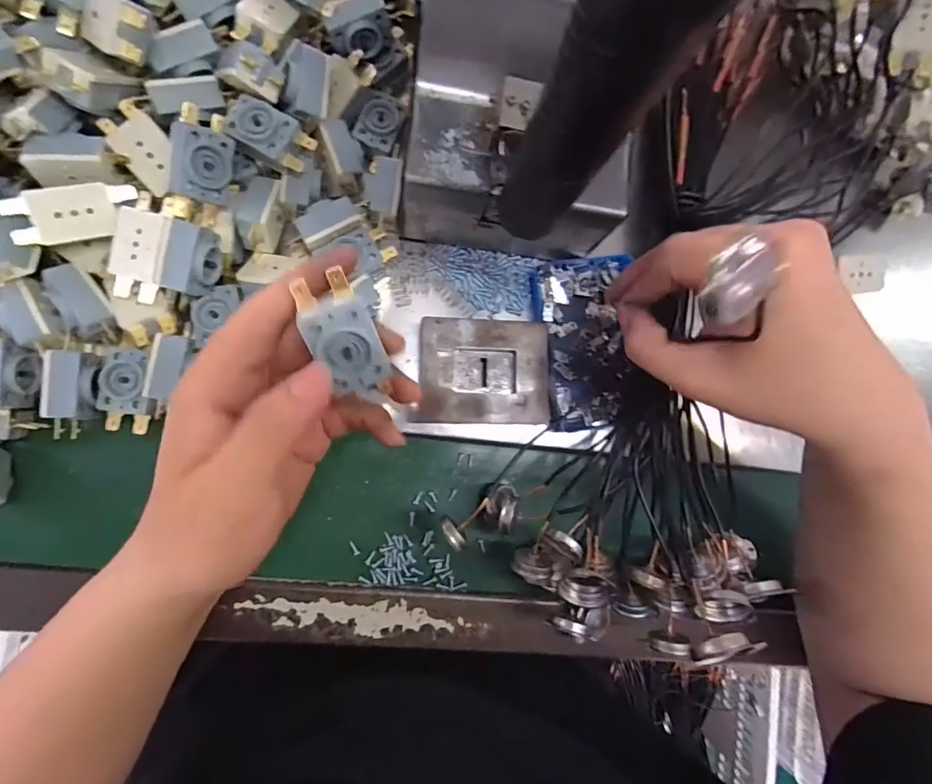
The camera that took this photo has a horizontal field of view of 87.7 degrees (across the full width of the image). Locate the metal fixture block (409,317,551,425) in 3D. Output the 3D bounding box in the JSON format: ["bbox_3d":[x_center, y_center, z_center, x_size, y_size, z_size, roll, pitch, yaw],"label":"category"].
[{"bbox_3d":[0.010,-0.012,0.309,0.080,0.027,0.063,2,86,-8],"label":"metal fixture block"}]

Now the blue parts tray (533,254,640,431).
[{"bbox_3d":[0.081,-0.033,0.328,0.063,0.010,0.112,-6,87,-8],"label":"blue parts tray"}]

